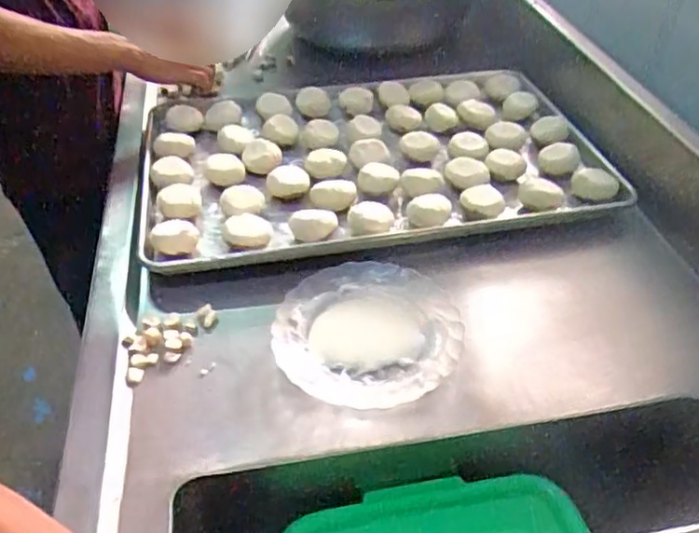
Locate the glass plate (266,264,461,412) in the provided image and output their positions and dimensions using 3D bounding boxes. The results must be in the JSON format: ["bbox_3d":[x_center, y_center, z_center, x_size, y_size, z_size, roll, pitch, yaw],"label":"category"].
[{"bbox_3d":[0.018,0.066,0.656,0.181,0.028,0.166,-1,41,0],"label":"glass plate"}]

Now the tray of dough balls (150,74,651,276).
[{"bbox_3d":[0.031,-0.161,0.906,0.593,0.065,0.426,-9,41,-9],"label":"tray of dough balls"}]

